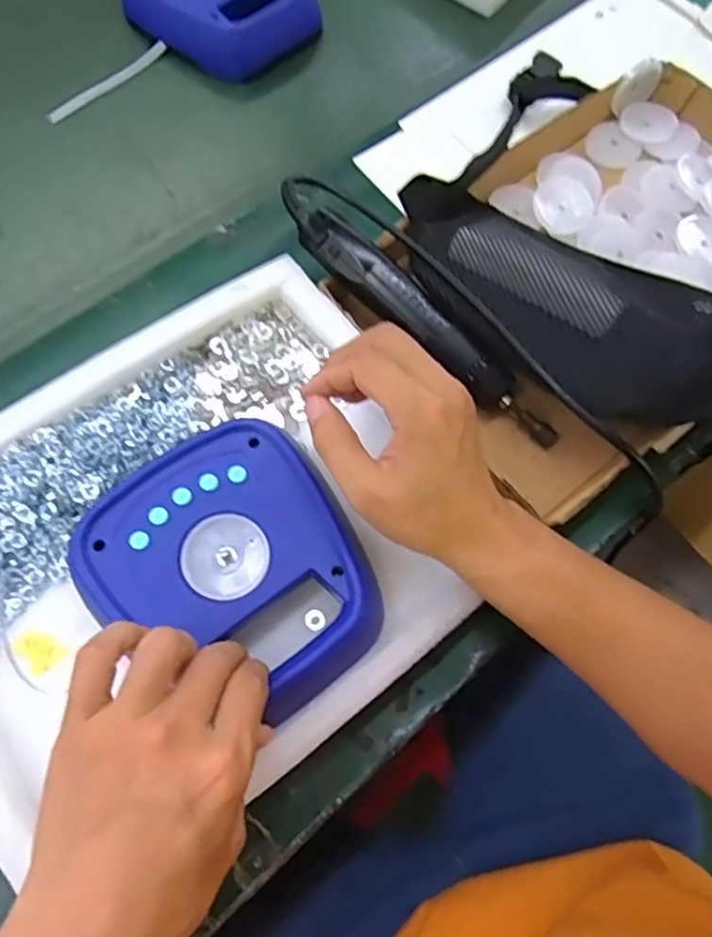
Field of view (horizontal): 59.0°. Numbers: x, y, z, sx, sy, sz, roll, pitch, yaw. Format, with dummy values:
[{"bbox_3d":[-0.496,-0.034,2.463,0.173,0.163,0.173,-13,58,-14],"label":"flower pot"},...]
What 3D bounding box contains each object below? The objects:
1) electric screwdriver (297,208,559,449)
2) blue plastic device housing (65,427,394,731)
[{"bbox_3d":[0.056,-0.109,0.476,0.248,0.032,0.032,42,73,1],"label":"electric screwdriver"},{"bbox_3d":[-0.075,0.067,0.391,0.151,0.044,0.170,-34,70,-13],"label":"blue plastic device housing"}]

